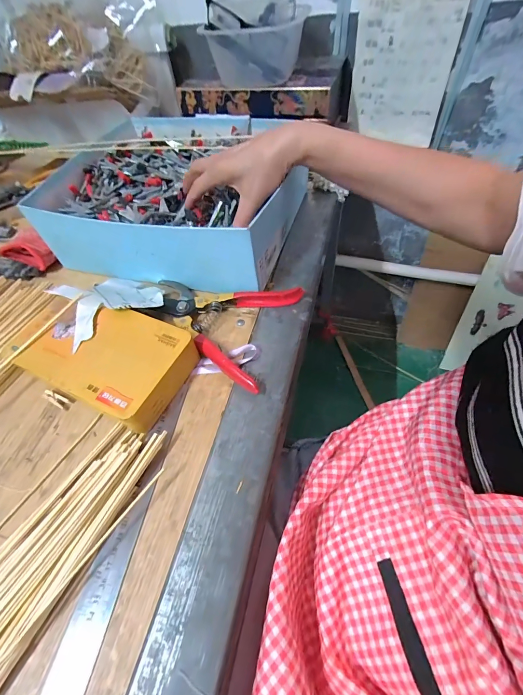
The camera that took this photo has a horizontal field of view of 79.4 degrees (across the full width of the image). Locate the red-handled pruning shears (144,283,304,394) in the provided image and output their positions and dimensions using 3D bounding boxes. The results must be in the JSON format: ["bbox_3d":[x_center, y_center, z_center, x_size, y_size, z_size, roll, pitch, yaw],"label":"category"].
[{"bbox_3d":[-0.059,-0.036,0.359,0.172,0.032,0.133,16,58,16],"label":"red-handled pruning shears"}]

